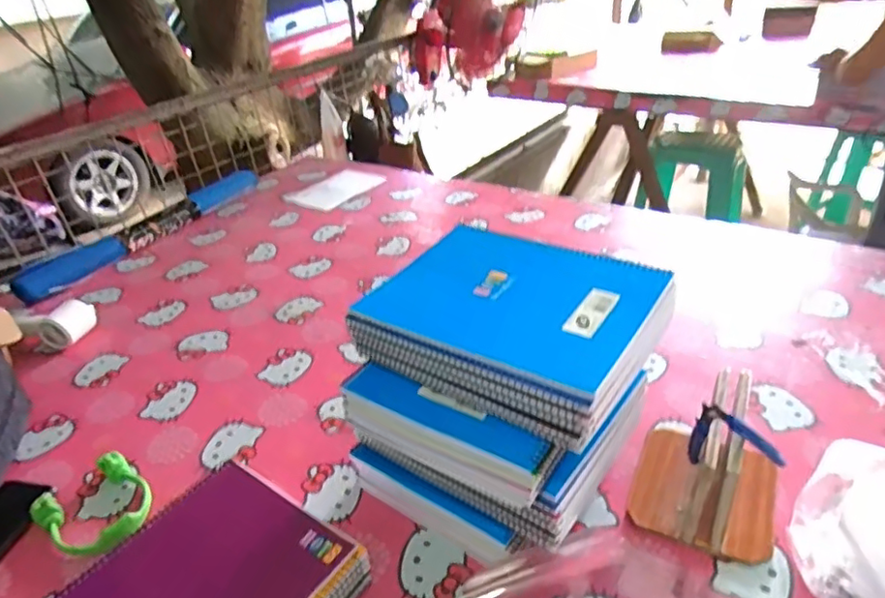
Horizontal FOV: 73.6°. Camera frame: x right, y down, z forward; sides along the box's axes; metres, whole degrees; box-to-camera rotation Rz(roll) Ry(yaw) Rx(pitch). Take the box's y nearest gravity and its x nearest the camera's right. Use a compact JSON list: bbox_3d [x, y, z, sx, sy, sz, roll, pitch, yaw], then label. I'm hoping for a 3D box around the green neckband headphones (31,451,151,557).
[{"bbox_3d":[-0.384,0.237,0.669,0.118,0.034,0.105,20,41,34],"label":"green neckband headphones"}]

